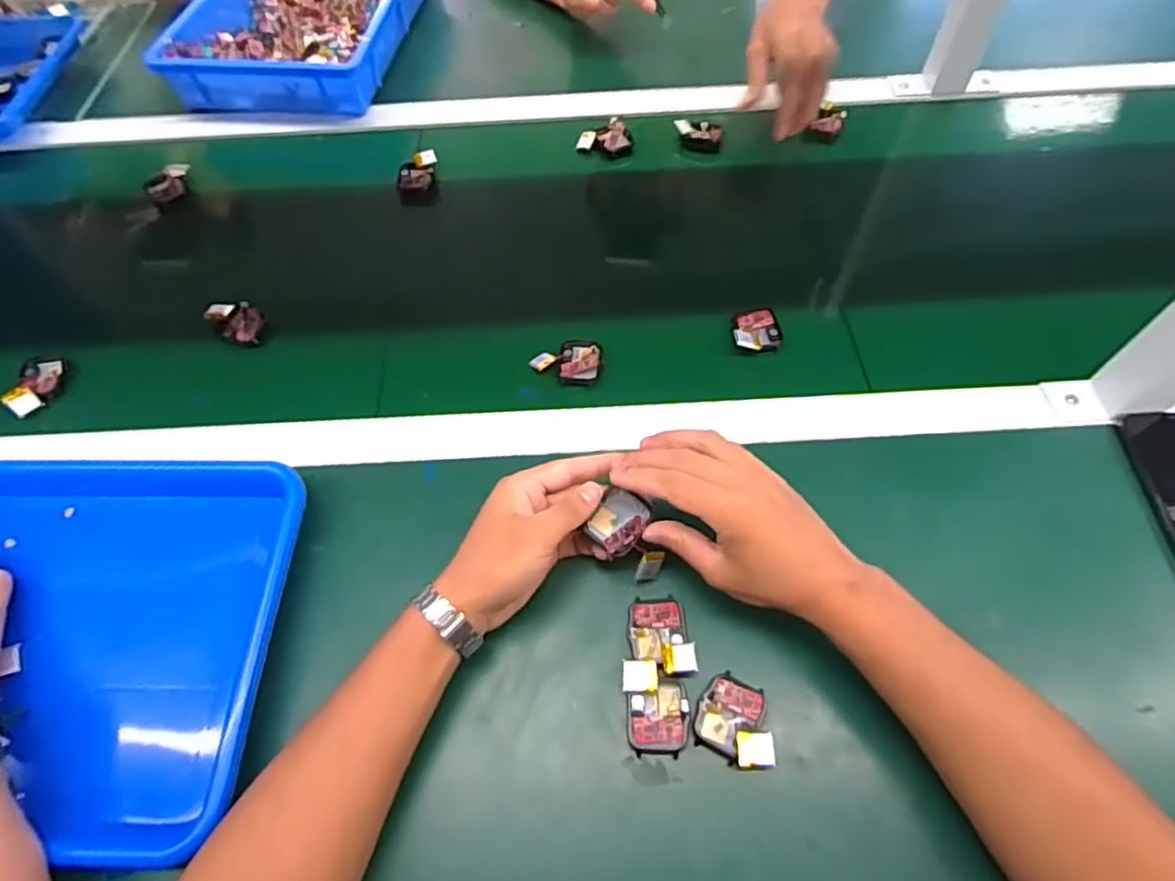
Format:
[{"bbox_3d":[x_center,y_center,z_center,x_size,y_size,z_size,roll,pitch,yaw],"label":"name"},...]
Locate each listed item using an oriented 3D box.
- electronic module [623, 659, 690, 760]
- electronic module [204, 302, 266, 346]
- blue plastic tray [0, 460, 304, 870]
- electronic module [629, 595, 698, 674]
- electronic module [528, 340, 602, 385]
[{"bbox_3d":[0.043,0.169,0.410,0.038,0.015,0.055,-7,60,-1],"label":"electronic module"},{"bbox_3d":[-0.316,-0.110,0.580,0.051,0.021,0.035,23,64,15],"label":"electronic module"},{"bbox_3d":[-0.365,0.126,0.426,0.324,0.049,0.259,0,60,3],"label":"blue plastic tray"},{"bbox_3d":[0.050,0.132,0.433,0.041,0.018,0.051,-5,60,0],"label":"electronic module"},{"bbox_3d":[-0.017,-0.069,0.558,0.057,0.012,0.044,8,61,7],"label":"electronic module"}]

